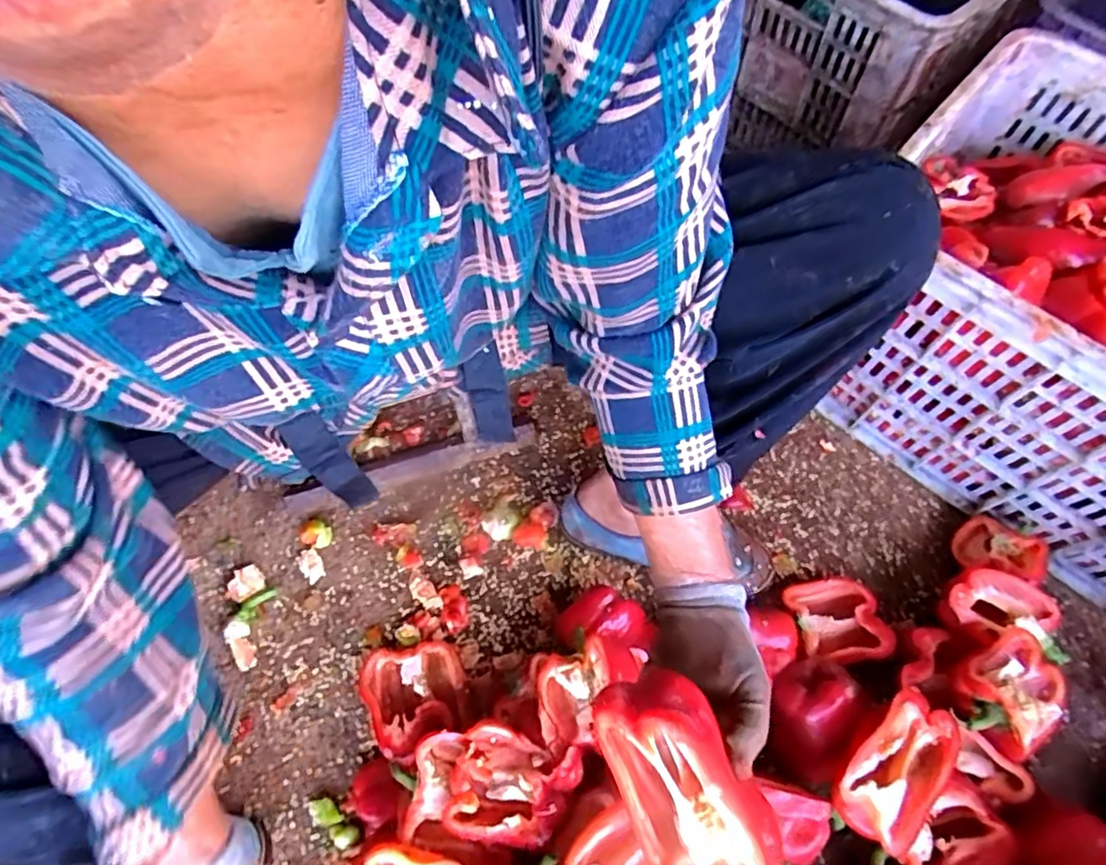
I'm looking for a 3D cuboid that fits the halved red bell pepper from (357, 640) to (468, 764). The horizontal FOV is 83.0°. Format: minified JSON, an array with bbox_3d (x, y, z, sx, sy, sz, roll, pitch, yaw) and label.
[{"bbox_3d":[-0.137,0.257,0.625,0.099,0.045,0.111,-30,67,-14],"label":"halved red bell pepper"}]

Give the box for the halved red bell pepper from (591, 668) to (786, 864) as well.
[{"bbox_3d":[0.079,0.215,0.372,0.070,0.061,0.140,-29,67,-13],"label":"halved red bell pepper"}]

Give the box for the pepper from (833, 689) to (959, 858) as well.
[{"bbox_3d":[0.297,0.290,0.540,0.132,0.052,0.078,-37,69,-16],"label":"pepper"}]

